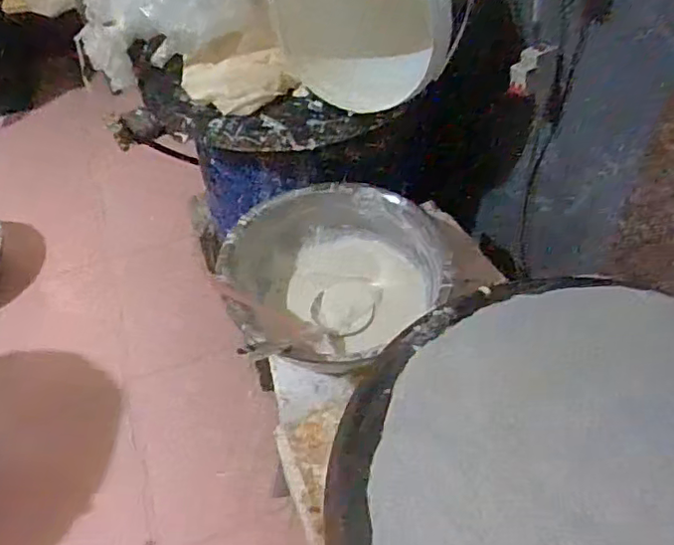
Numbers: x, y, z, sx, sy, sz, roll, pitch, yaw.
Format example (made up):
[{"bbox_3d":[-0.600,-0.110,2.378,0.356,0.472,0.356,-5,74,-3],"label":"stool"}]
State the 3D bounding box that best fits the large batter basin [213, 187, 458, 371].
[{"bbox_3d":[0.002,0.014,1.062,0.363,0.148,0.376,-1,49,2],"label":"large batter basin"}]

